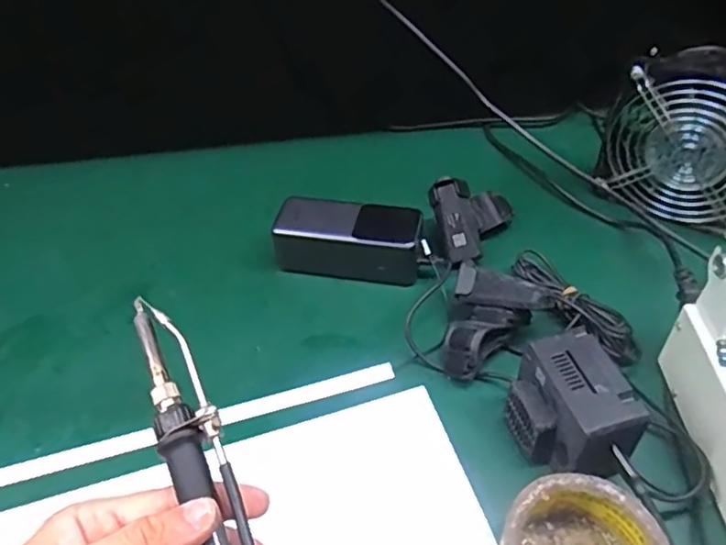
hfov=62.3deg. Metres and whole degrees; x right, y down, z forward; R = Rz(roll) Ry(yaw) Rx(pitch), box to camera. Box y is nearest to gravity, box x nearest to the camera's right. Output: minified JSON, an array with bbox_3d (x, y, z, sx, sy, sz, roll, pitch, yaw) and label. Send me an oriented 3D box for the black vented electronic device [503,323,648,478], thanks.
[{"bbox_3d":[0.139,0.096,0.402,0.063,0.070,0.084,-14,47,-10],"label":"black vented electronic device"}]

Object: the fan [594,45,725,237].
[{"bbox_3d":[0.302,-0.121,0.543,0.150,0.145,0.060,26,42,27],"label":"fan"}]

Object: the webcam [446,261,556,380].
[{"bbox_3d":[0.105,0.040,0.477,0.078,0.049,0.093,10,48,13],"label":"webcam"}]

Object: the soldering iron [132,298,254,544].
[{"bbox_3d":[-0.069,0.097,0.268,0.026,0.018,0.207,-21,64,-14],"label":"soldering iron"}]

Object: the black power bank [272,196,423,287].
[{"bbox_3d":[-0.011,-0.029,0.555,0.138,0.055,0.055,7,47,10],"label":"black power bank"}]

